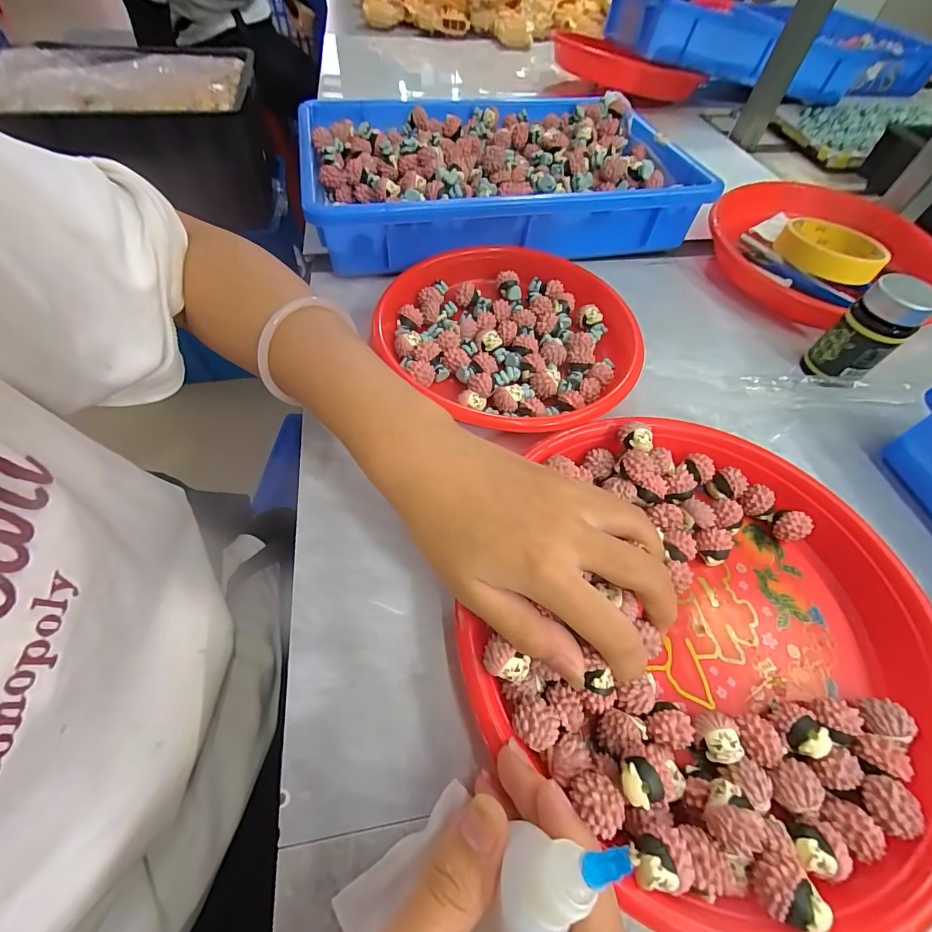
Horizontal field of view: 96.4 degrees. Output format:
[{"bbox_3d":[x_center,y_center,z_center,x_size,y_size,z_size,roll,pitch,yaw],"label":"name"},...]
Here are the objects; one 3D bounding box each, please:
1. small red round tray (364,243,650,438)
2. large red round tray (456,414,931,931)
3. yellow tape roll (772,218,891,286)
[{"bbox_3d":[0.037,-0.102,0.327,0.191,0.036,0.180,1,56,-2],"label":"small red round tray"},{"bbox_3d":[0.119,0.075,0.213,0.233,0.038,0.226,1,56,-2],"label":"large red round tray"},{"bbox_3d":[0.349,-0.211,0.399,0.088,0.015,0.094,2,57,-3],"label":"yellow tape roll"}]

